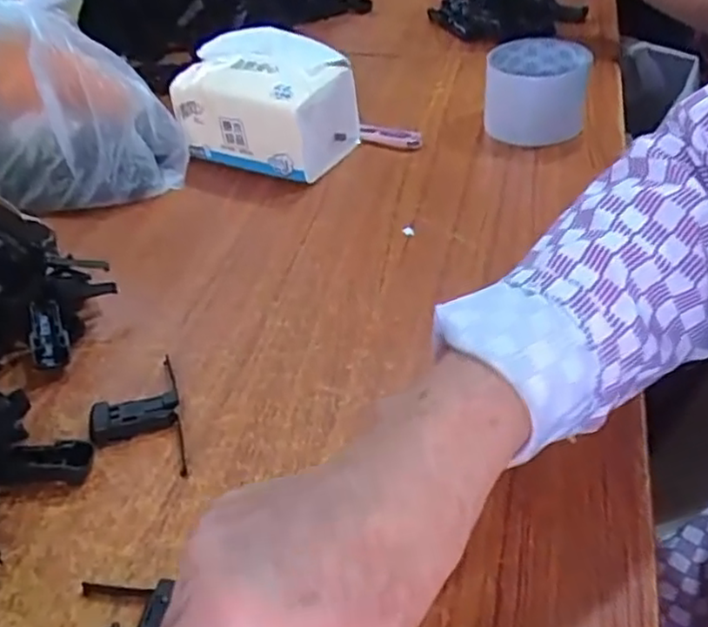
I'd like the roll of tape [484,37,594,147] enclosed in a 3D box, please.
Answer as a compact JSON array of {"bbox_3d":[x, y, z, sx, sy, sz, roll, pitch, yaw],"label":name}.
[{"bbox_3d":[0.158,-0.191,0.587,0.086,0.065,0.085,4,41,9],"label":"roll of tape"}]

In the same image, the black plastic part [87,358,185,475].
[{"bbox_3d":[-0.119,0.054,0.371,0.046,0.016,0.081,-11,41,-8],"label":"black plastic part"}]

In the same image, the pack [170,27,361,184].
[{"bbox_3d":[-0.071,-0.181,0.584,0.135,0.092,0.106,15,44,22],"label":"pack"}]

